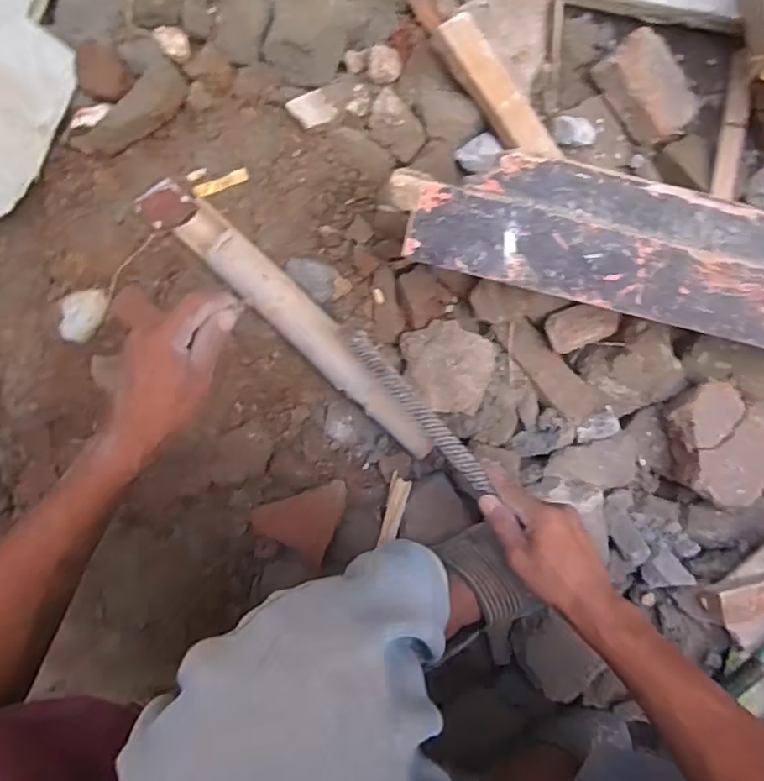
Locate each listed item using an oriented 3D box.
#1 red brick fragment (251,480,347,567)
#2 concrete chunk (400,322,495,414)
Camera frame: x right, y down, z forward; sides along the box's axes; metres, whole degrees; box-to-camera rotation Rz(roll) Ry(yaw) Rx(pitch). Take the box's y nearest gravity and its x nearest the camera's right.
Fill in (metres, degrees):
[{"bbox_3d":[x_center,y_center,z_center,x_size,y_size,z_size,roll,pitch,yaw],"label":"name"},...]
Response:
[{"bbox_3d":[-0.085,0.126,0.626,0.082,0.014,0.082,23,83,2],"label":"red brick fragment"},{"bbox_3d":[0.068,-0.025,0.628,0.091,0.023,0.093,3,95,7],"label":"concrete chunk"}]

